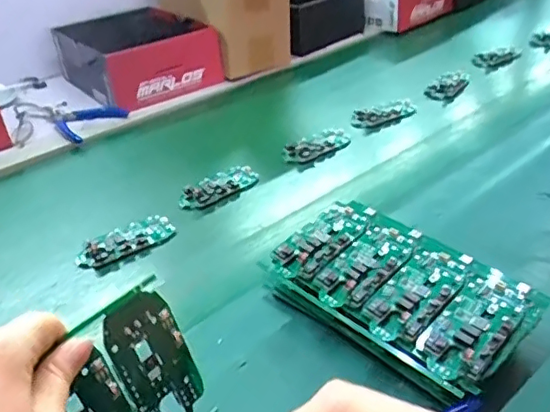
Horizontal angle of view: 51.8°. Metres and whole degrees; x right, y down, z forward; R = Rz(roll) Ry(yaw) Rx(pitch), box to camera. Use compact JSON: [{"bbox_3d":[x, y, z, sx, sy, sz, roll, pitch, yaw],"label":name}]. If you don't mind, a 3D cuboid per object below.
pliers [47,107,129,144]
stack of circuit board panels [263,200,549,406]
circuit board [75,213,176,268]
[{"bbox_3d":[-0.281,-0.131,0.818,0.120,0.013,0.098,24,44,33],"label":"pliers"},{"bbox_3d":[0.098,0.073,0.465,0.123,0.051,0.194,-31,44,-33],"label":"stack of circuit board panels"},{"bbox_3d":[-0.151,0.038,0.579,0.099,0.016,0.042,-27,42,-29],"label":"circuit board"}]

